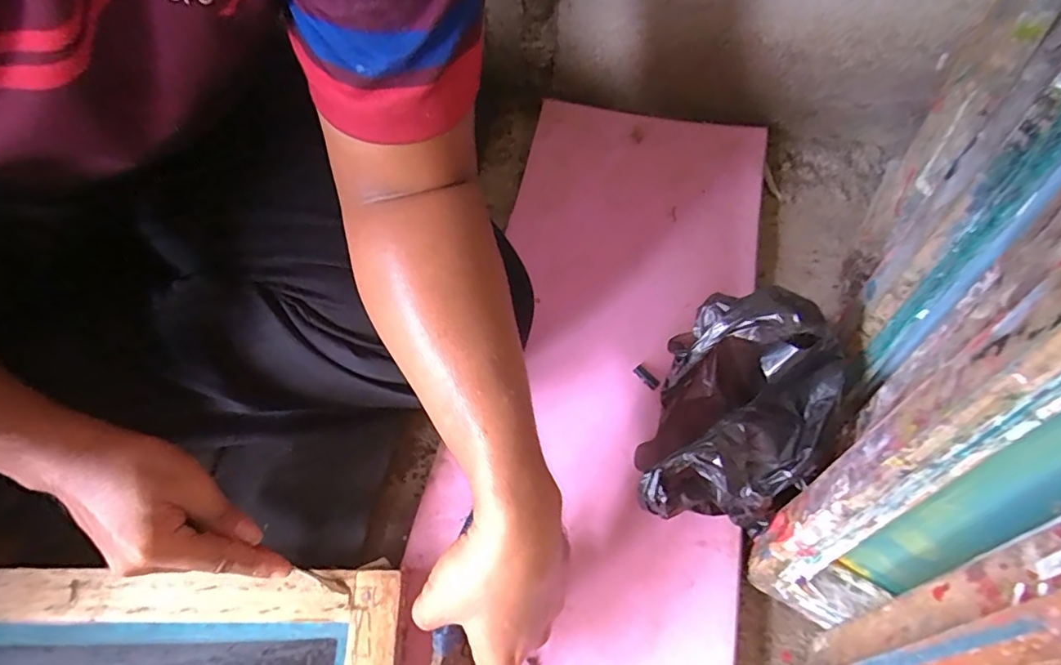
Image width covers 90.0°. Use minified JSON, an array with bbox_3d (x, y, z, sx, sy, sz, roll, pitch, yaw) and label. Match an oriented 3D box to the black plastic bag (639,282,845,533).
[{"bbox_3d":[0.153,0.075,0.404,0.120,0.176,0.135,11,64,5],"label":"black plastic bag"}]

